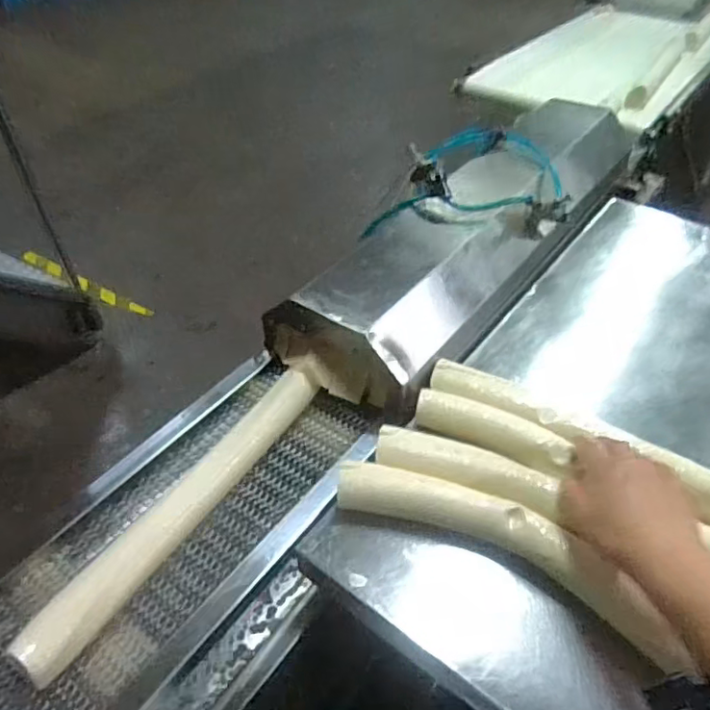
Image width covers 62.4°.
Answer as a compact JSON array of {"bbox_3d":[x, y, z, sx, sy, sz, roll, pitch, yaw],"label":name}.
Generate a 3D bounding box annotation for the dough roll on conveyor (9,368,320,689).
[{"bbox_3d":[-0.166,0.143,0.584,0.043,0.050,0.366,25,50,24],"label":"dough roll on conveyor"}]

